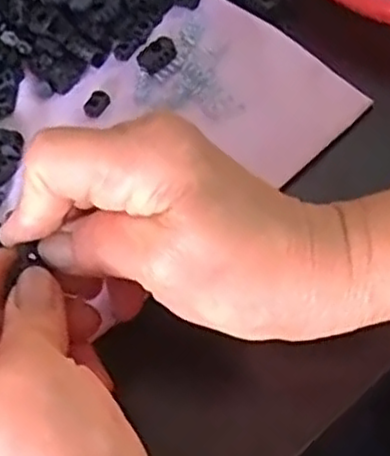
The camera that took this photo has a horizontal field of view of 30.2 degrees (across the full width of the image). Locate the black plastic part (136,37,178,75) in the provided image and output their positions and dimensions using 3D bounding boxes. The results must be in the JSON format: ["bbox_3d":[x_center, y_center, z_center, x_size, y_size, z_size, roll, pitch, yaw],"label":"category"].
[{"bbox_3d":[-0.020,-0.093,0.385,0.016,0.004,0.024,29,67,23],"label":"black plastic part"}]

